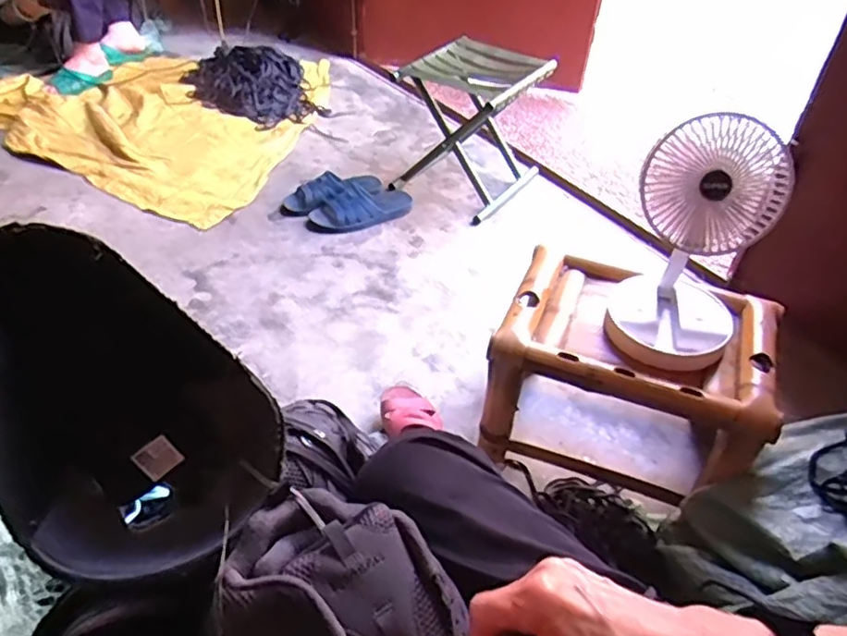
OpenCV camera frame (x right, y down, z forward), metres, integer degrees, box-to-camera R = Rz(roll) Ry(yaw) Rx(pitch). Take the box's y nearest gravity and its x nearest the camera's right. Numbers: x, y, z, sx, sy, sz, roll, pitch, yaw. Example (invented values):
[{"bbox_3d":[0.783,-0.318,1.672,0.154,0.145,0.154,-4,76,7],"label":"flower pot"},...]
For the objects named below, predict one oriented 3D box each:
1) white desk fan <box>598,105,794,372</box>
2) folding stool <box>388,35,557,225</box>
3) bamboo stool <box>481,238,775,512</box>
[{"bbox_3d":[0.334,-0.090,0.782,0.161,0.283,0.152,25,46,22],"label":"white desk fan"},{"bbox_3d":[0.110,-0.461,1.530,0.303,0.314,0.292,23,45,20],"label":"folding stool"},{"bbox_3d":[0.288,0.091,0.929,0.342,0.235,0.246,18,44,15],"label":"bamboo stool"}]

